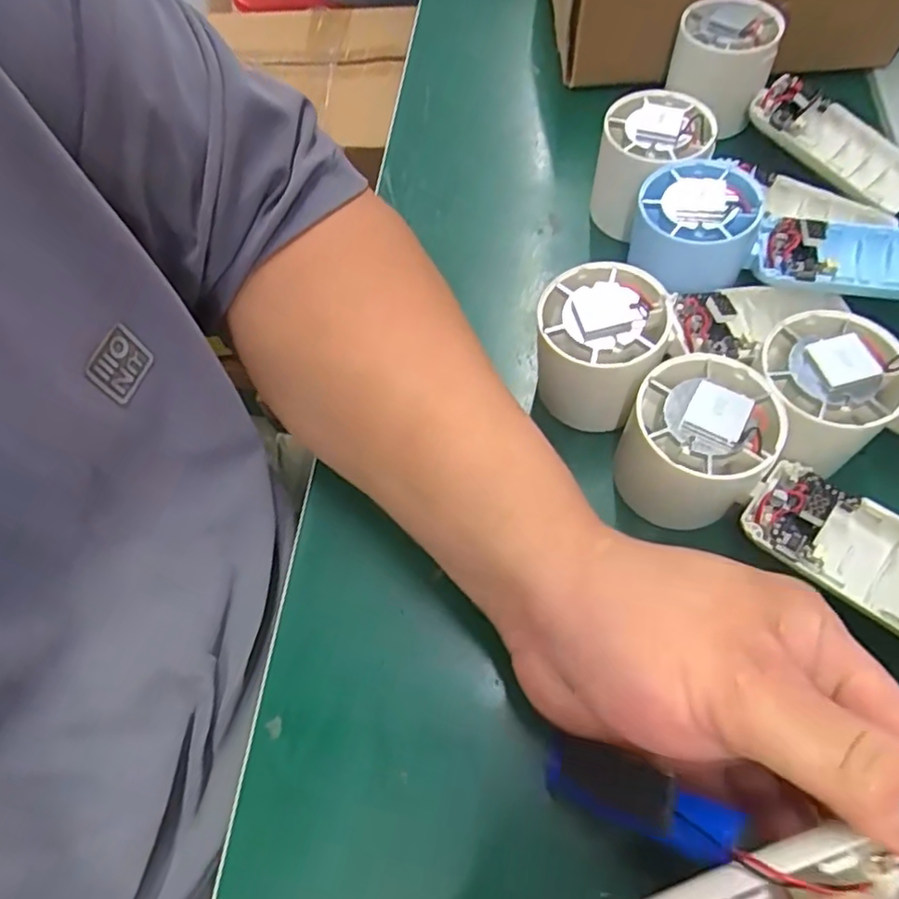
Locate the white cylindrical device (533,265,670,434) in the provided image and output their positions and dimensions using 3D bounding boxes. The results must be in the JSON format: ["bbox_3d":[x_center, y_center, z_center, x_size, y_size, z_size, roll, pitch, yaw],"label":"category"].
[{"bbox_3d":[0.063,-0.043,0.275,0.050,0.055,0.050,-1,62,2],"label":"white cylindrical device"}]

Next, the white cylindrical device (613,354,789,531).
[{"bbox_3d":[0.099,-0.002,0.255,0.052,0.059,0.046,29,67,17],"label":"white cylindrical device"}]

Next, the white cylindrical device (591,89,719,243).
[{"bbox_3d":[0.103,-0.145,0.327,0.056,0.058,0.054,-10,62,-2],"label":"white cylindrical device"}]

